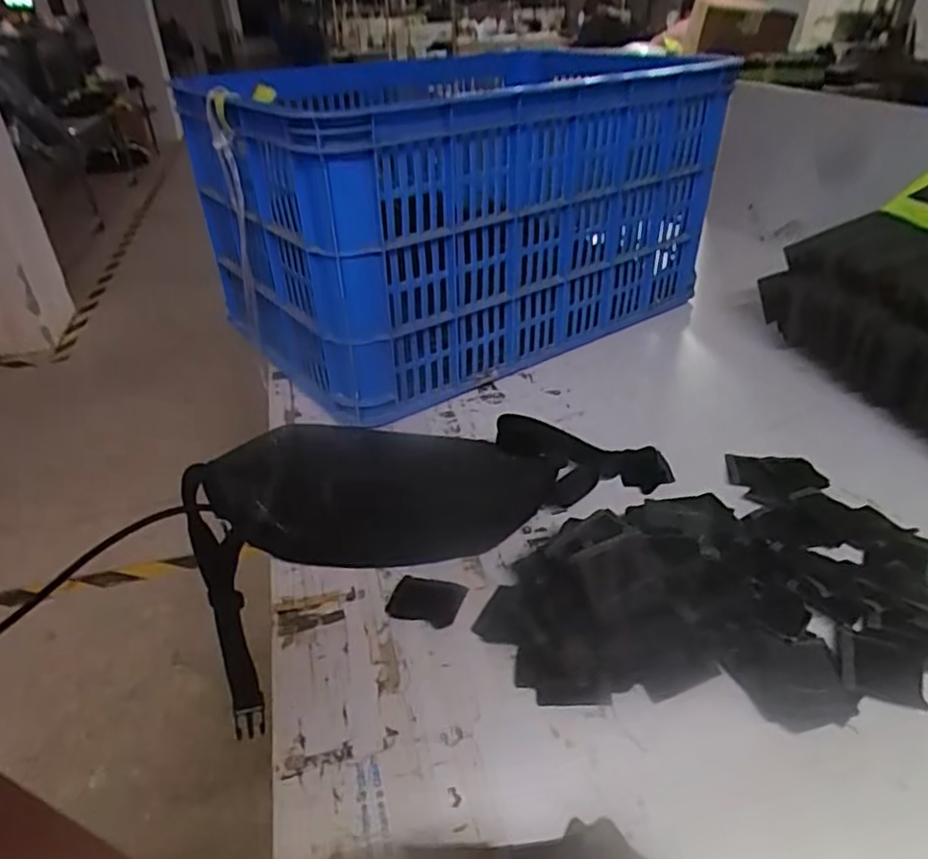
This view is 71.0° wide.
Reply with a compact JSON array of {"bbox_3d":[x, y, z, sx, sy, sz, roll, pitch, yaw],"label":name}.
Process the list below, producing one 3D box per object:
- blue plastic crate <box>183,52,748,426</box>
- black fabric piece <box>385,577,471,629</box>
[{"bbox_3d":[0.010,-0.281,0.845,0.573,0.311,0.358,-24,39,-30],"label":"blue plastic crate"},{"bbox_3d":[-0.029,0.129,0.495,0.055,0.006,0.039,12,35,21],"label":"black fabric piece"}]

